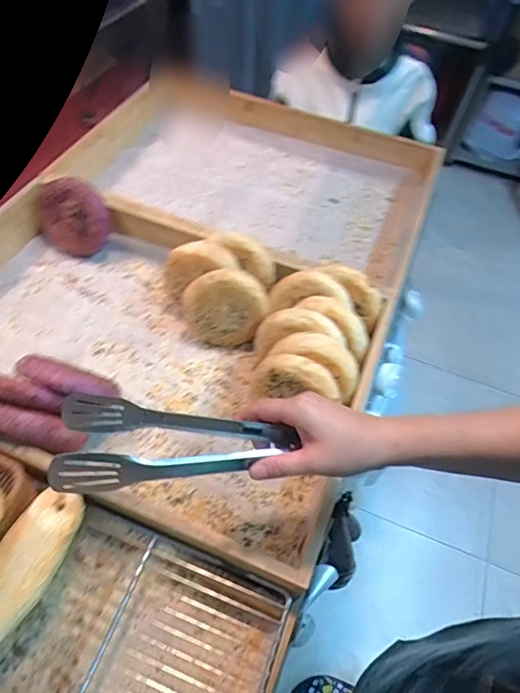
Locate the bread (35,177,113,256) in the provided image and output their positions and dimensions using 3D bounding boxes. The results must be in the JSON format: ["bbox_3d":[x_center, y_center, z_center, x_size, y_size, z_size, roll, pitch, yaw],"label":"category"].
[{"bbox_3d":[-0.301,-0.208,0.742,0.120,0.119,0.026,33,26,0],"label":"bread"}]

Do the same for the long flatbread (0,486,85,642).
[{"bbox_3d":[-0.225,0.205,0.433,0.058,0.027,0.149,24,56,12],"label":"long flatbread"}]

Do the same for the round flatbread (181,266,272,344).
[{"bbox_3d":[-0.050,-0.052,0.639,0.110,0.118,0.021,22,36,-11],"label":"round flatbread"}]

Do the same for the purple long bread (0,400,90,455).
[{"bbox_3d":[-0.246,0.086,0.497,0.116,0.032,0.035,20,52,-9],"label":"purple long bread"}]

